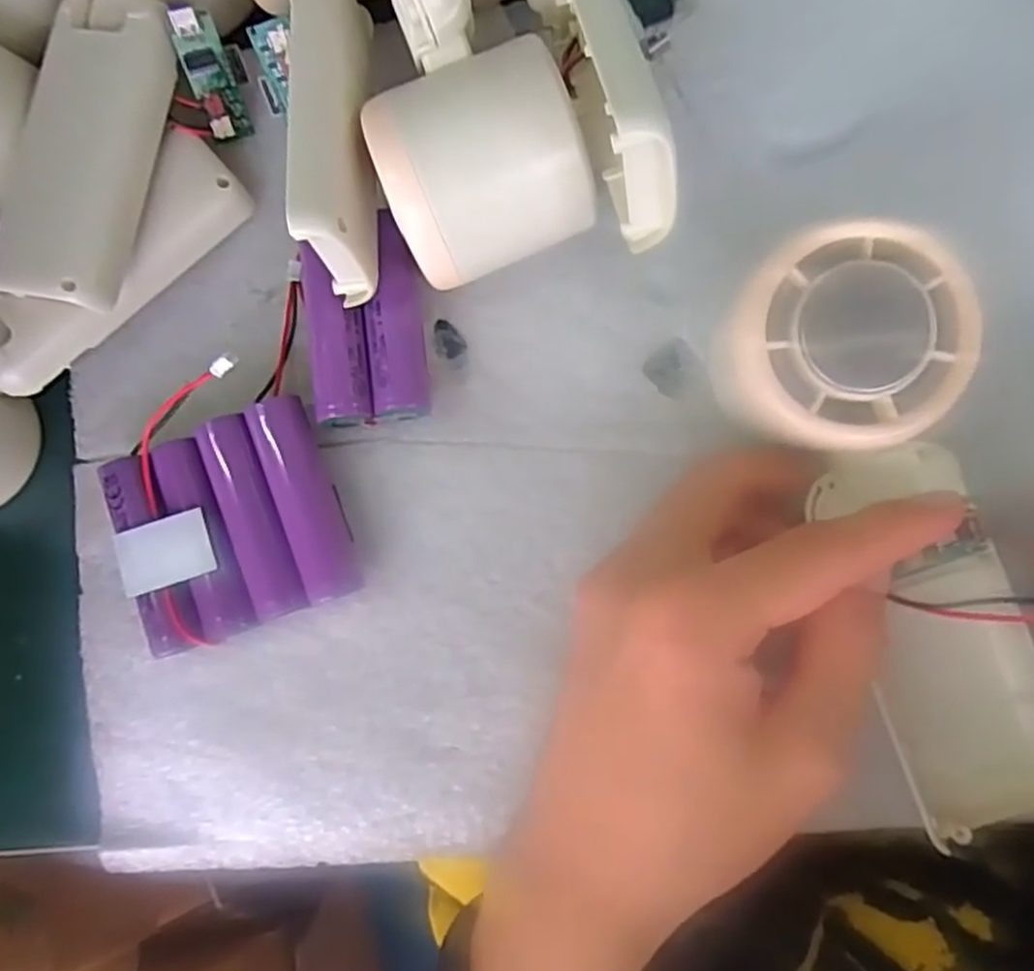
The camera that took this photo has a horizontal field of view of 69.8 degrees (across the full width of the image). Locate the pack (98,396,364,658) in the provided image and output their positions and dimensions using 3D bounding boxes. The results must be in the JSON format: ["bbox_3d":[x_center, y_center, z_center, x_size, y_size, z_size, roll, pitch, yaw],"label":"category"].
[{"bbox_3d":[-0.093,0.013,0.236,0.067,0.015,0.064,-19,85,8],"label":"pack"}]

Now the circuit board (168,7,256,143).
[{"bbox_3d":[-0.102,-0.137,0.247,0.015,0.005,0.039,-27,118,-21],"label":"circuit board"}]

